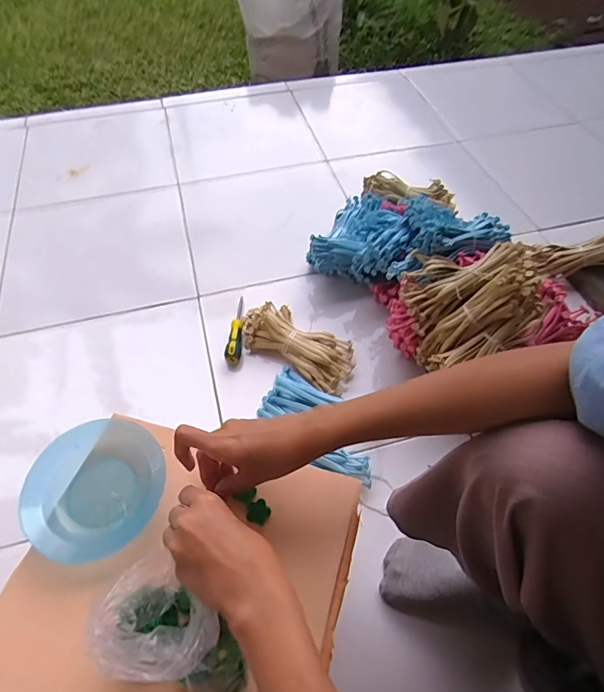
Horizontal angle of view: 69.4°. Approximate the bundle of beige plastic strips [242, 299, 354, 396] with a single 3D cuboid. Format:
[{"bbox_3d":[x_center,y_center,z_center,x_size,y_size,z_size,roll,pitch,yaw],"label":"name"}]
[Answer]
[{"bbox_3d":[-0.005,-0.004,0.810,0.221,0.061,0.111,28,60,18],"label":"bundle of beige plastic strips"}]

